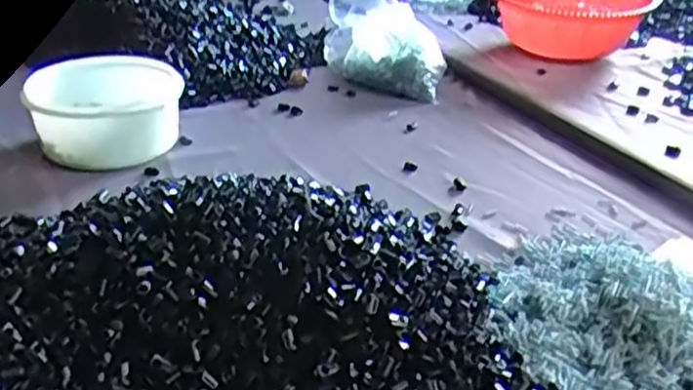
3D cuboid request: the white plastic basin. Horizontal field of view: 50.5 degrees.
[{"bbox_3d":[-0.266,-0.096,0.821,0.152,0.074,0.174,-10,30,-20],"label":"white plastic basin"}]

